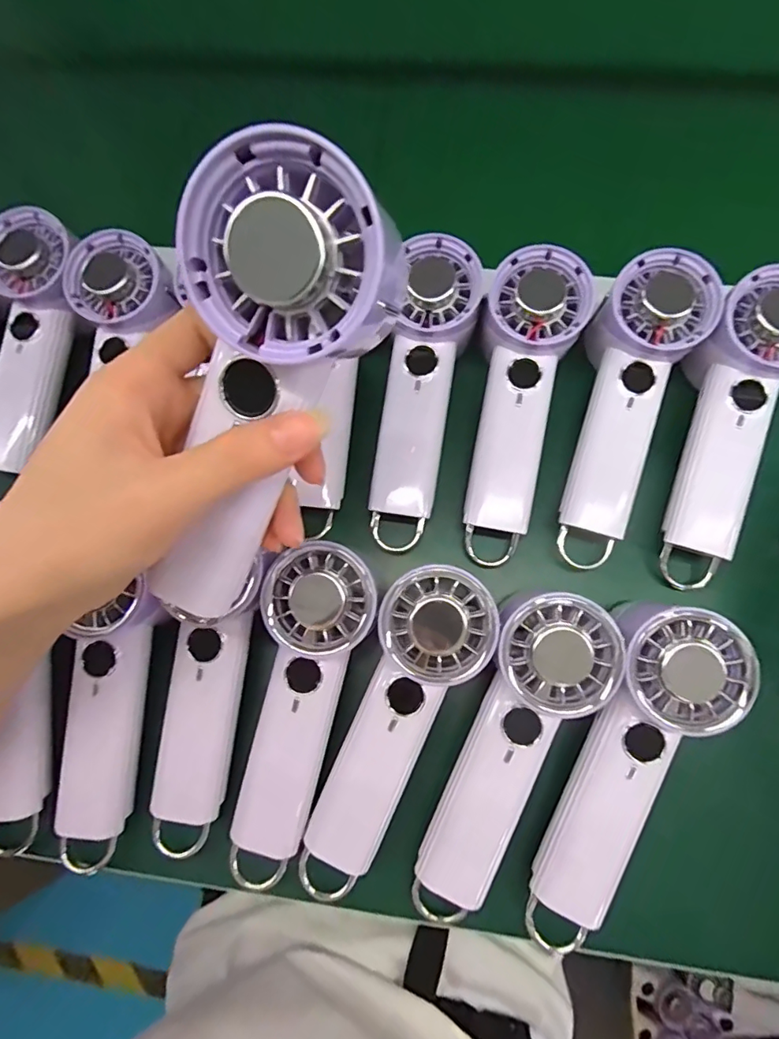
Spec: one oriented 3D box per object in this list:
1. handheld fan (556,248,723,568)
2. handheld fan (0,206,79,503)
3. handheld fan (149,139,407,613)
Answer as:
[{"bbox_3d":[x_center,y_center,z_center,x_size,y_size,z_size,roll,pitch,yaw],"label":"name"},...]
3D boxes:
[{"bbox_3d":[0.148,-0.067,0.324,0.062,0.052,0.197,16,94,4],"label":"handheld fan"},{"bbox_3d":[-0.249,-0.123,0.339,0.062,0.028,0.163,16,101,4],"label":"handheld fan"},{"bbox_3d":[-0.047,-0.035,0.182,0.061,0.040,0.168,26,116,6],"label":"handheld fan"}]

